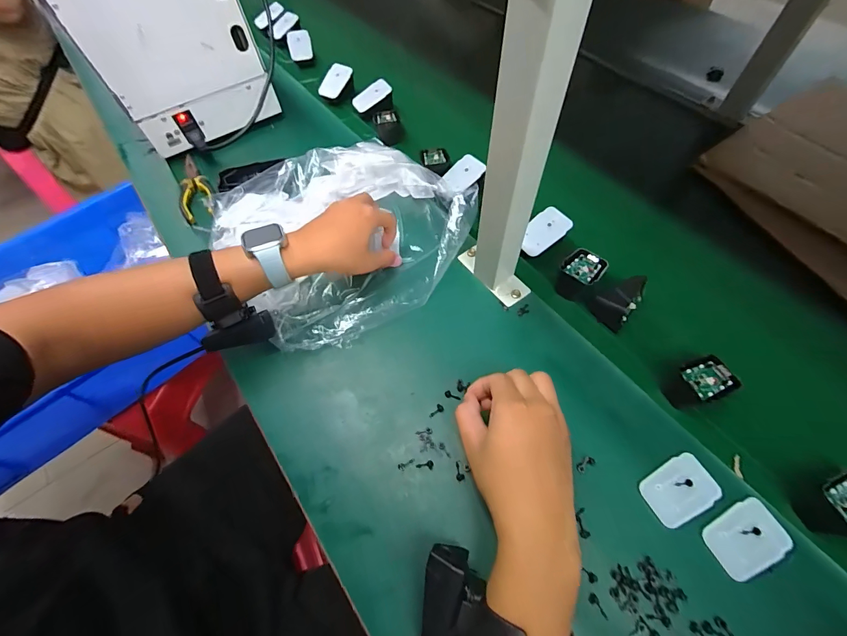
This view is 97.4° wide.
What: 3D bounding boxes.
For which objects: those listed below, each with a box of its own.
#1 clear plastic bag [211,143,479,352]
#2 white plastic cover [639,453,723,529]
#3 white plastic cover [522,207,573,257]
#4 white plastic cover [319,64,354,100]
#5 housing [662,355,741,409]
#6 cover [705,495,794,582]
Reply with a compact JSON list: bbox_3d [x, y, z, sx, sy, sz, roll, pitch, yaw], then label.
[{"bbox_3d":[-0.110,-0.124,0.496,0.314,0.061,0.290,-34,66,-17],"label":"clear plastic bag"},{"bbox_3d":[0.242,0.161,0.350,0.071,0.004,0.045,-25,62,-11],"label":"white plastic cover"},{"bbox_3d":[0.155,-0.113,0.485,0.070,0.004,0.042,-40,74,-1],"label":"white plastic cover"},{"bbox_3d":[-0.163,-0.436,0.687,0.037,0.066,0.017,29,19,-28],"label":"white plastic cover"},{"bbox_3d":[0.299,0.069,0.399,0.063,0.041,0.041,-20,63,-11],"label":"housing"},{"bbox_3d":[0.287,0.196,0.330,0.071,0.004,0.047,-26,63,-11],"label":"cover"}]

